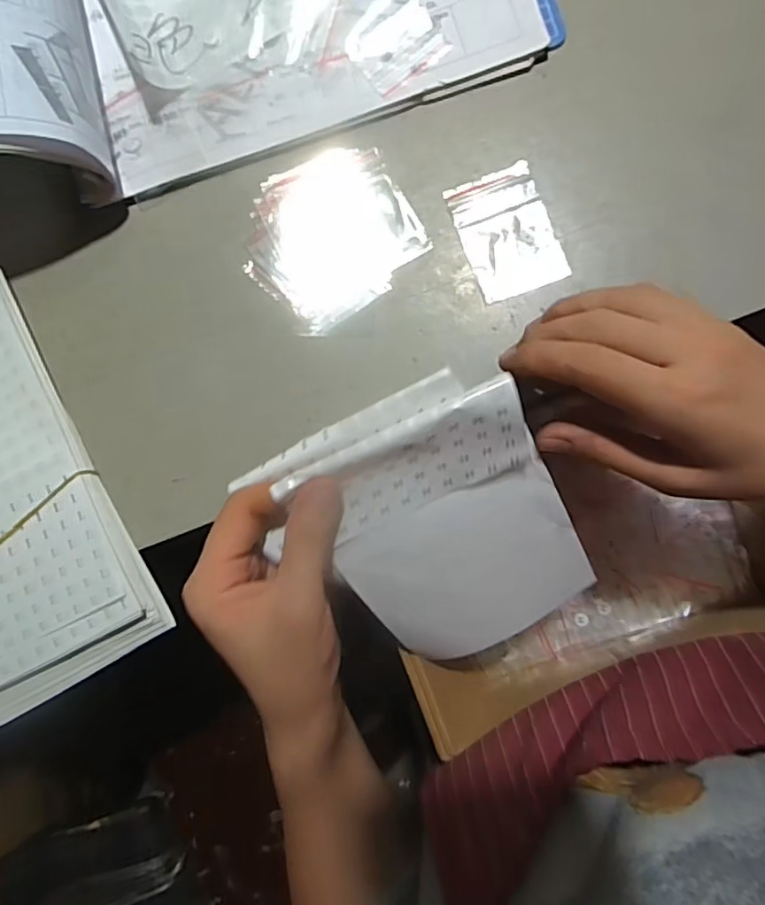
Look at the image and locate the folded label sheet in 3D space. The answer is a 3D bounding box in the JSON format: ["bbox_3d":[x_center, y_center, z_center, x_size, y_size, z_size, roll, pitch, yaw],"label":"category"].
[{"bbox_3d":[0.036,0.045,0.312,0.129,0.020,0.182,-32,123,7],"label":"folded label sheet"}]

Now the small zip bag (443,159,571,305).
[{"bbox_3d":[0.069,-0.122,0.309,0.047,0.004,0.069,-21,85,3],"label":"small zip bag"}]

